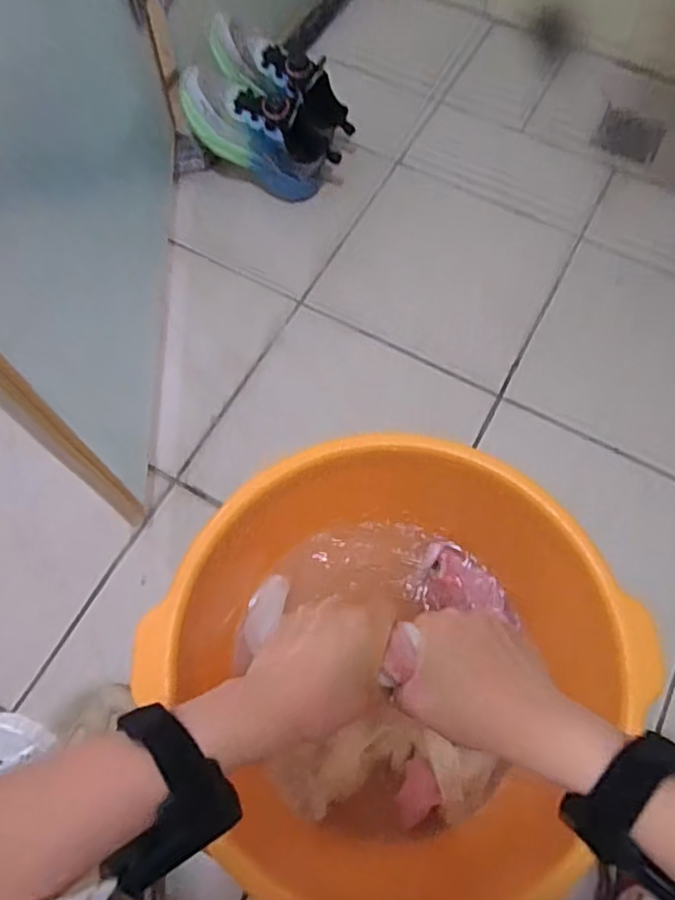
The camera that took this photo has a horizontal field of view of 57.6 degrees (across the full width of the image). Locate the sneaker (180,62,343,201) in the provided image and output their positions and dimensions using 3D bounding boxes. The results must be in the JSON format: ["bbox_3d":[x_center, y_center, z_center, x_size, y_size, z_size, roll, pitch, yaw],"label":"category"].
[{"bbox_3d":[-0.103,-0.447,0.880,0.216,0.128,0.104,17,69,6],"label":"sneaker"}]

